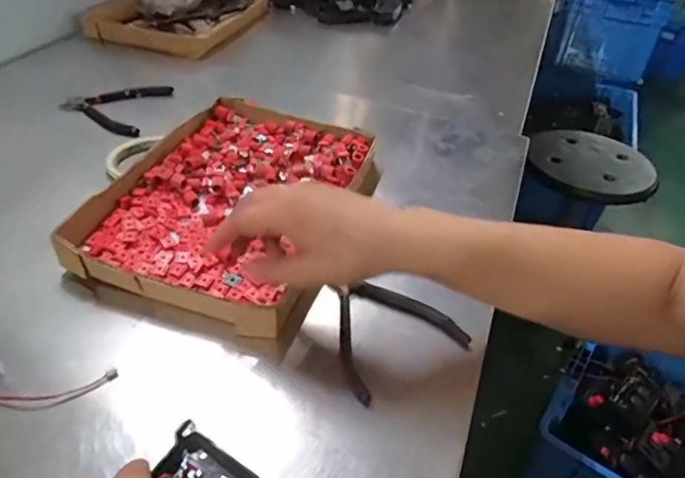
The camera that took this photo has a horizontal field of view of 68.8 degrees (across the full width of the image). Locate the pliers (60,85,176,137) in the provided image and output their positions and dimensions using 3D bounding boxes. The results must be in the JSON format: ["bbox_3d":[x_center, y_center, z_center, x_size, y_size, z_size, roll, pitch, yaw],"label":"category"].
[{"bbox_3d":[-0.329,-0.188,0.712,0.131,0.017,0.131,8,42,2],"label":"pliers"}]

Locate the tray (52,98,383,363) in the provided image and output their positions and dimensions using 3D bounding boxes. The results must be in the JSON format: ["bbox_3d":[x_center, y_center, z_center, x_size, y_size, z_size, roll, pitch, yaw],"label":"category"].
[{"bbox_3d":[-0.109,-0.050,0.550,0.264,0.040,0.326,18,43,13],"label":"tray"}]

